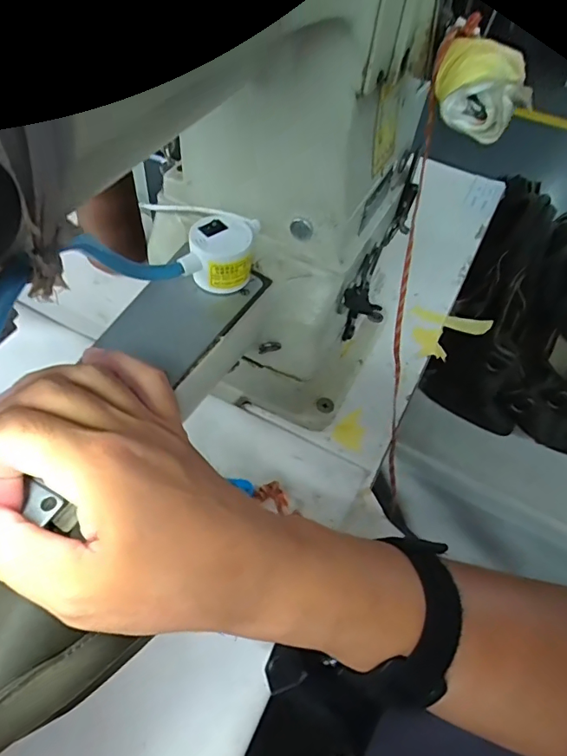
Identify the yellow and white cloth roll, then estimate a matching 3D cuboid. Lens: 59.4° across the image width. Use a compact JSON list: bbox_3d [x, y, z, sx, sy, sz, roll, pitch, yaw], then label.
[{"bbox_3d":[0.088,-0.129,0.220,0.042,0.032,0.023,21,56,11],"label":"yellow and white cloth roll"}]

